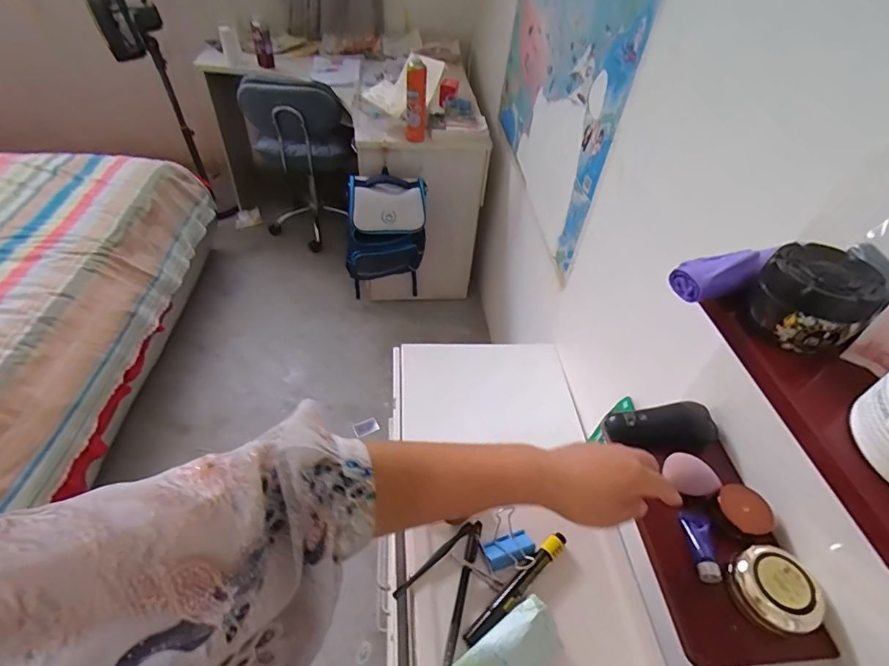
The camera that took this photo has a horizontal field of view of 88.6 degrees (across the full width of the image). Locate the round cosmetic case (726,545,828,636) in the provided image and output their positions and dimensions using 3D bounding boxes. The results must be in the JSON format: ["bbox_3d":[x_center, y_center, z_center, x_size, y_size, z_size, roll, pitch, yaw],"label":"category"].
[{"bbox_3d":[0.297,0.232,0.411,0.056,0.034,0.068,-10,48,-14],"label":"round cosmetic case"}]

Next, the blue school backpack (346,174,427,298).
[{"bbox_3d":[-0.221,-0.338,1.746,0.300,0.487,0.179,-5,47,-10],"label":"blue school backpack"}]

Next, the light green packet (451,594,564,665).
[{"bbox_3d":[0.052,0.279,0.386,0.113,0.031,0.050,-28,54,-28],"label":"light green packet"}]

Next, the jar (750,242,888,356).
[{"bbox_3d":[0.252,-0.026,0.314,0.064,0.044,0.067,3,46,-3],"label":"jar"}]

